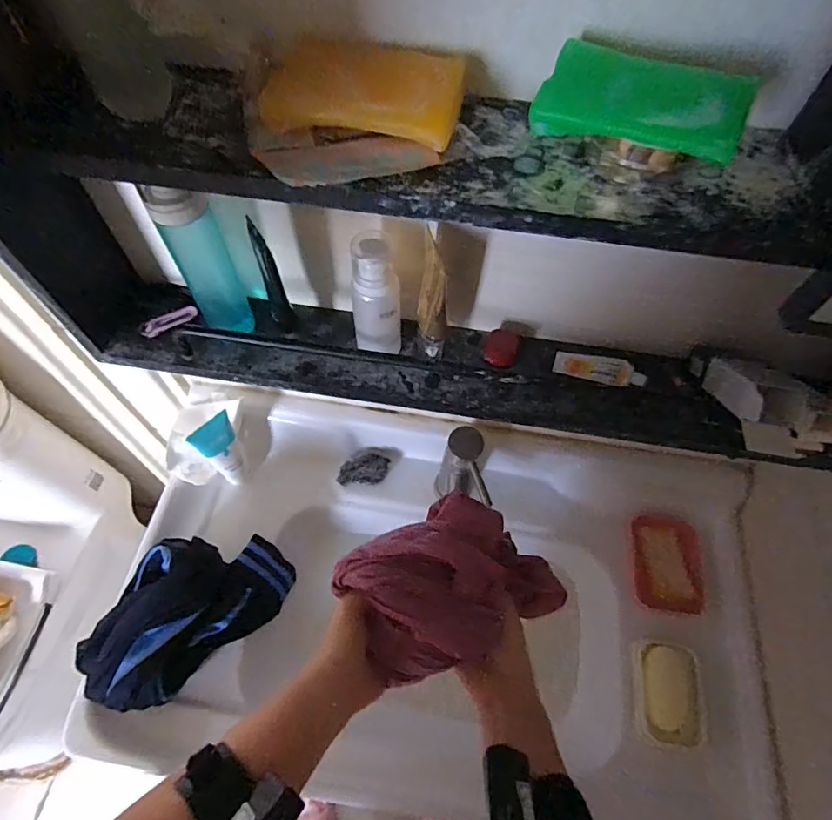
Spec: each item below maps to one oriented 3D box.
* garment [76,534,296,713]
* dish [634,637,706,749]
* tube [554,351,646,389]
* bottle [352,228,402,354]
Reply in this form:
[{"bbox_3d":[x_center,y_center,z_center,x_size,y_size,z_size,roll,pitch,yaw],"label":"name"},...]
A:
[{"bbox_3d":[-0.281,0.246,0.621,0.237,0.136,0.130,-40,70,-21],"label":"garment"},{"bbox_3d":[0.315,0.353,0.625,0.078,0.019,0.117,-2,64,17],"label":"dish"},{"bbox_3d":[0.182,-0.041,0.493,0.084,0.017,0.030,17,62,6],"label":"tube"},{"bbox_3d":[-0.035,-0.101,0.452,0.044,0.128,0.046,0,61,-3],"label":"bottle"}]

